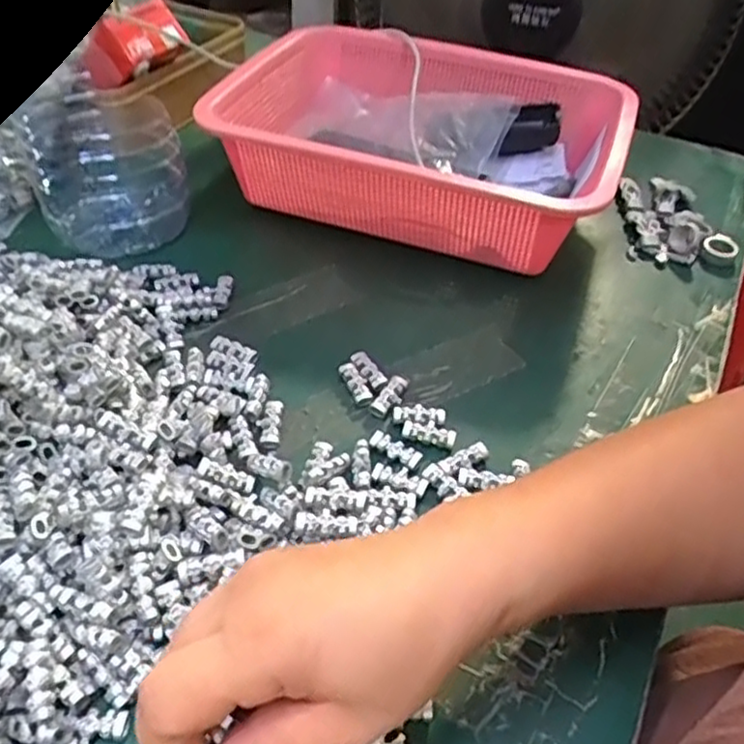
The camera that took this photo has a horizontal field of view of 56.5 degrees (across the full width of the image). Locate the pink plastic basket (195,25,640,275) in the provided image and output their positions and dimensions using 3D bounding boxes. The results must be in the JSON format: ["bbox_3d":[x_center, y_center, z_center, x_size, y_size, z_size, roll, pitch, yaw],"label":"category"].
[{"bbox_3d":[0.043,-0.180,0.554,0.283,0.094,0.219,17,46,13],"label":"pink plastic basket"}]

